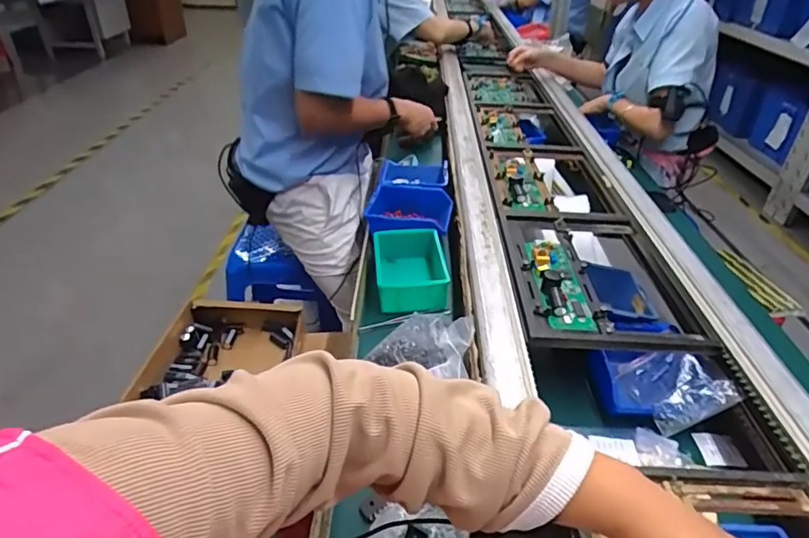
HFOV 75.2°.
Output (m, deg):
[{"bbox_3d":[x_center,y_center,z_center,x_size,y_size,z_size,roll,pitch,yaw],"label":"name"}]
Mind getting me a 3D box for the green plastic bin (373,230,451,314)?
[{"bbox_3d":[0.011,0.008,0.739,0.101,0.066,0.154,-1,34,-6],"label":"green plastic bin"}]

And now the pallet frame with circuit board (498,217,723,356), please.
[{"bbox_3d":[0.252,0.002,0.710,0.220,0.033,0.320,4,34,2],"label":"pallet frame with circuit board"}]

